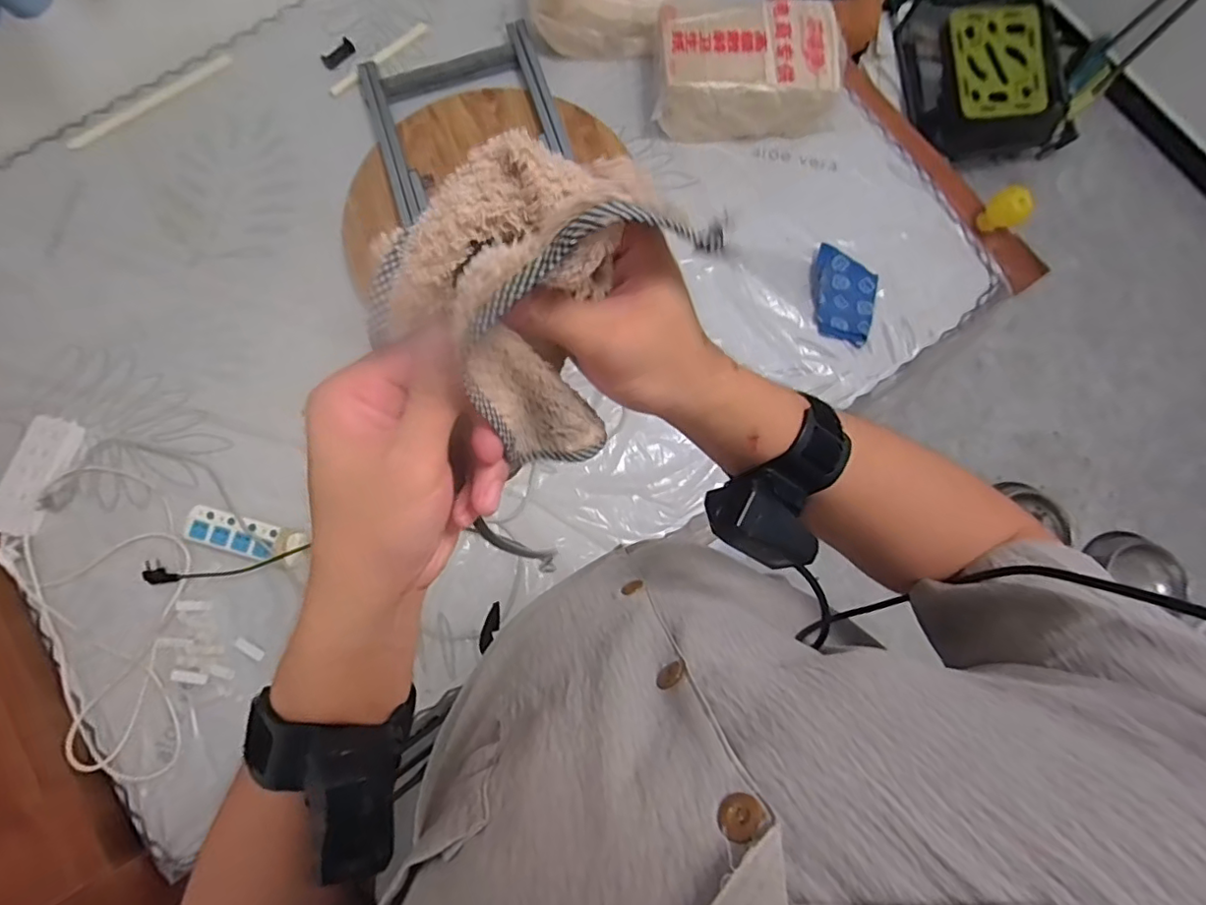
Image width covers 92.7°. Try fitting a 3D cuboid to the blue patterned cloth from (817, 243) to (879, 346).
[{"bbox_3d":[0.505,-0.330,1.204,0.132,0.023,0.198,15,78,2],"label":"blue patterned cloth"}]

